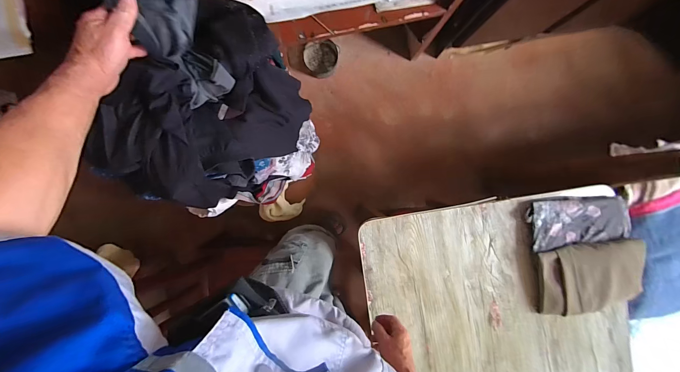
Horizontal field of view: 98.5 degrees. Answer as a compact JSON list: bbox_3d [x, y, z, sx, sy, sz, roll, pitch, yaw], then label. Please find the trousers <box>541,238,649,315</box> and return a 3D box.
[{"bbox_3d":[0.611,0.223,0.701,0.240,0.059,0.179,-10,93,-3],"label":"trousers"}]

